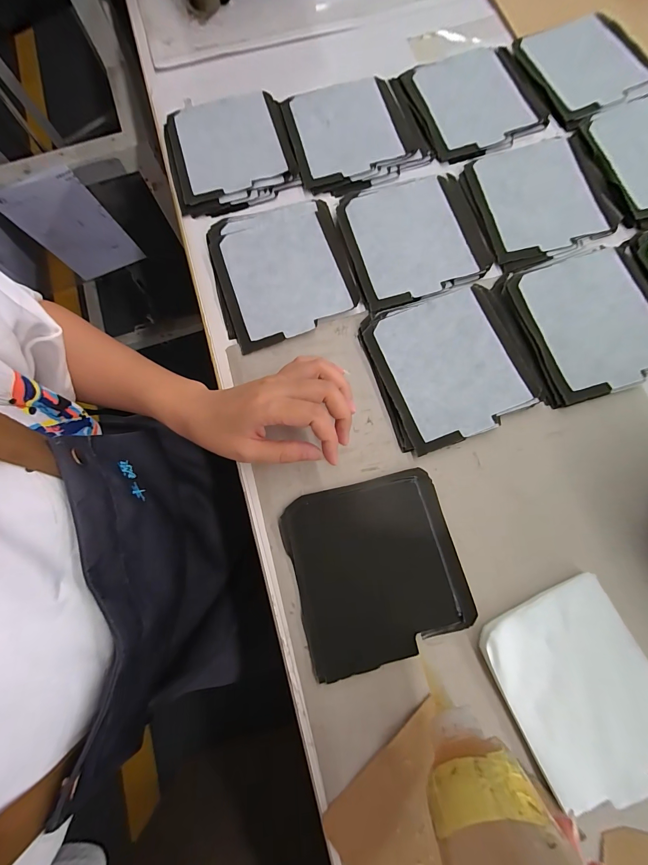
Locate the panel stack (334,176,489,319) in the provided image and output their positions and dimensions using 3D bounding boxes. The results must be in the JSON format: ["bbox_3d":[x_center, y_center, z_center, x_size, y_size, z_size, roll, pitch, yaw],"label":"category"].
[{"bbox_3d":[0.090,-0.204,0.354,0.135,0.010,0.140,-18,77,-2],"label":"panel stack"}]

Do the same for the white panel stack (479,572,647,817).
[{"bbox_3d":[0.191,0.191,0.251,0.108,0.017,0.130,-23,77,-4],"label":"white panel stack"}]

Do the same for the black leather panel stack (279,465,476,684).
[{"bbox_3d":[0.043,0.111,0.281,0.135,0.005,0.137,-16,77,-2],"label":"black leather panel stack"}]

